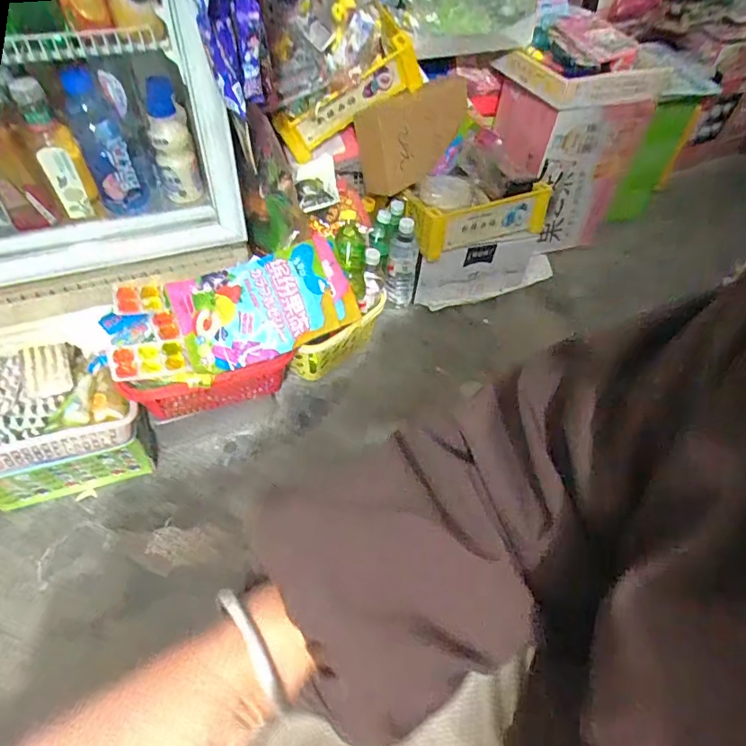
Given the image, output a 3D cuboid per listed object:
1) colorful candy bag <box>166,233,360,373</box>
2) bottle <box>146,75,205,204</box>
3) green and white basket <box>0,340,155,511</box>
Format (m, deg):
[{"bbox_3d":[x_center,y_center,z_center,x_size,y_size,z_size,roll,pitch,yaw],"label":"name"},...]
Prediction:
[{"bbox_3d":[-0.173,-0.110,0.833,0.267,0.035,0.159,-21,81,-6],"label":"colorful candy bag"},{"bbox_3d":[-0.317,-0.362,0.826,0.065,0.165,0.067,-14,55,-15],"label":"bottle"},{"bbox_3d":[-0.521,0.079,0.854,0.268,0.185,0.186,-16,56,-17],"label":"green and white basket"}]

